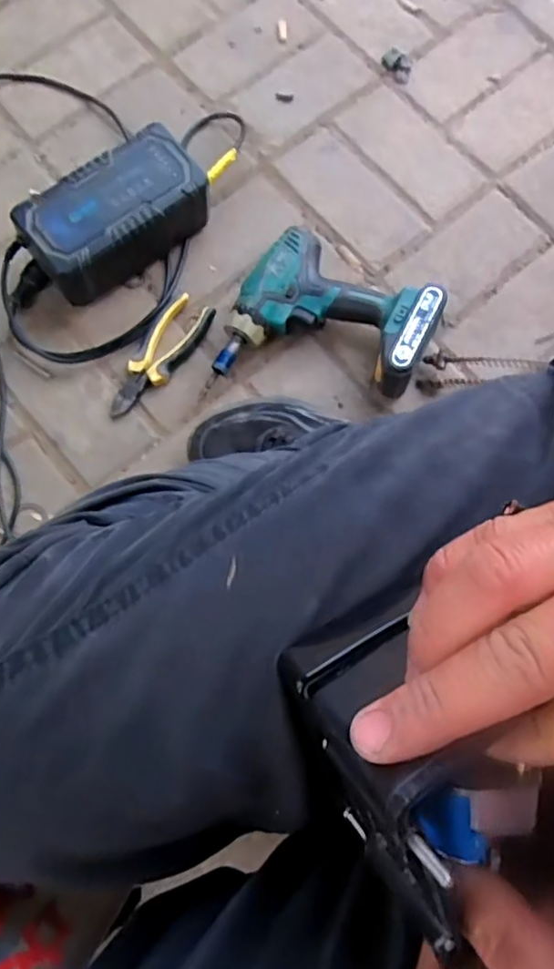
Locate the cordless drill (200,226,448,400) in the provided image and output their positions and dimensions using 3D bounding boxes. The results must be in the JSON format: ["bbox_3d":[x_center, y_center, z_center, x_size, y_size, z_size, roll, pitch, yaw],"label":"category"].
[{"bbox_3d":[0.051,-0.162,0.641,0.204,0.075,0.183,28,80,5],"label":"cordless drill"}]

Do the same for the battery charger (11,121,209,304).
[{"bbox_3d":[-0.174,-0.290,0.665,0.196,0.086,0.101,-36,81,-7],"label":"battery charger"}]

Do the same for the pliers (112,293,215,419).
[{"bbox_3d":[-0.129,-0.140,0.667,0.048,0.017,0.157,33,79,6],"label":"pliers"}]

